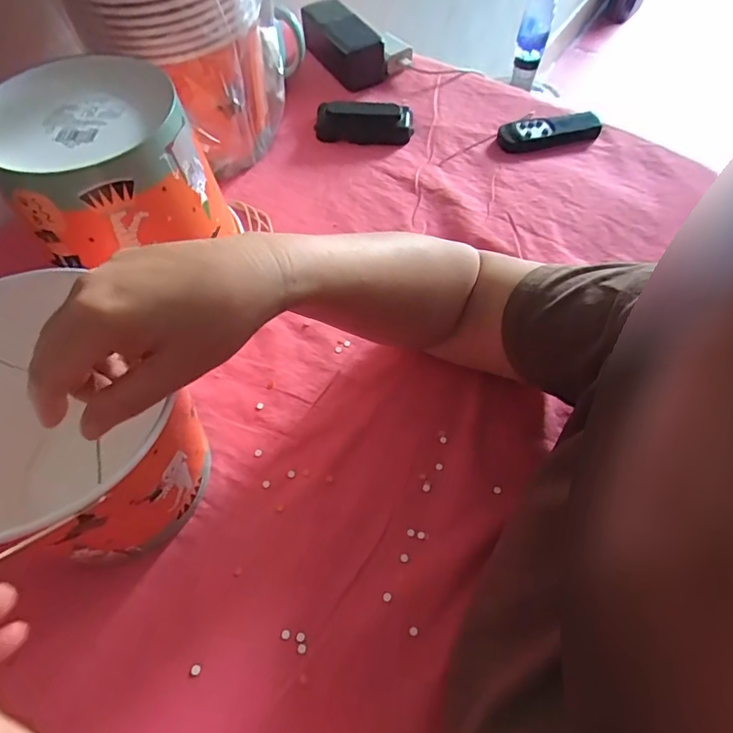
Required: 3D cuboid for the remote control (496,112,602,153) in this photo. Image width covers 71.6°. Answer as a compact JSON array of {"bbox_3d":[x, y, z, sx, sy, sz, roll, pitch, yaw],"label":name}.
[{"bbox_3d":[0.203,-0.260,0.565,0.117,0.020,0.034,-10,60,-6],"label":"remote control"}]

